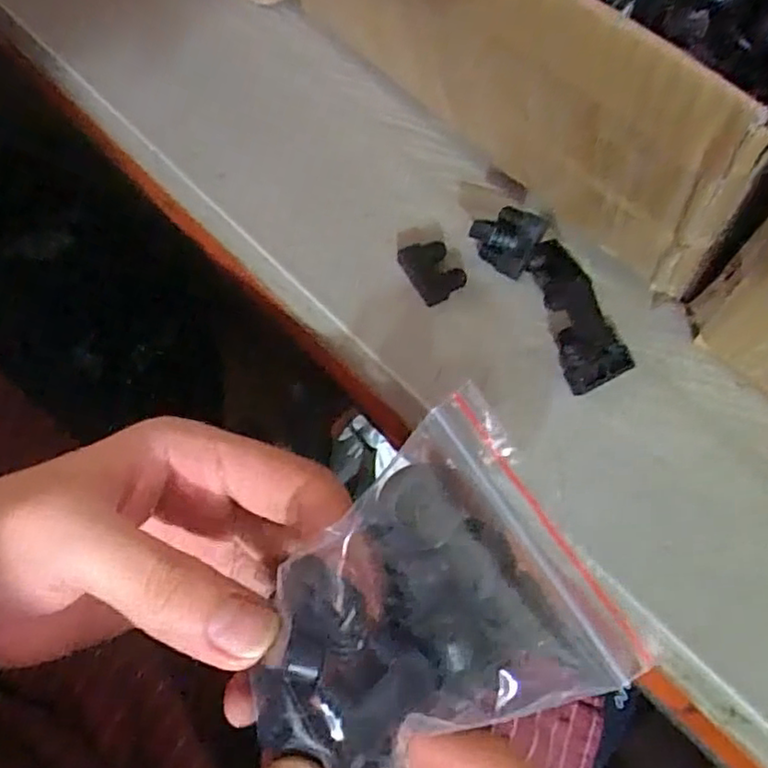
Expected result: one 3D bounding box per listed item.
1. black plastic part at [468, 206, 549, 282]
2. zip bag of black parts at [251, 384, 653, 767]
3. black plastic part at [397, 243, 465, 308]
[{"bbox_3d":[0.049,-0.058,0.250,0.024,0.021,0.019,28,61,11],"label":"black plastic part"},{"bbox_3d":[0.007,0.057,0.163,0.087,0.021,0.078,-27,68,-14],"label":"zip bag of black parts"},{"bbox_3d":[0.019,-0.045,0.250,0.020,0.006,0.027,-21,64,-17],"label":"black plastic part"}]

